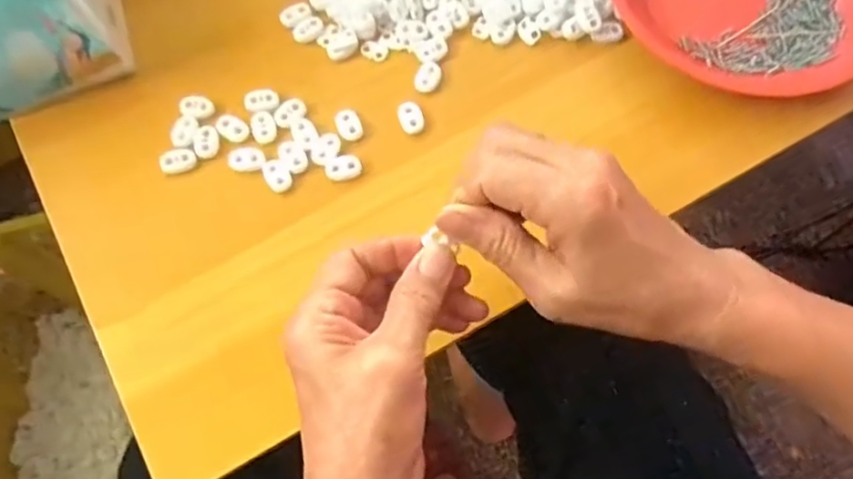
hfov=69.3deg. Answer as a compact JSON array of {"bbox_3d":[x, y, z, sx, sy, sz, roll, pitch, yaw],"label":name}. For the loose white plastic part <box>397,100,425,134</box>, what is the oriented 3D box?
[{"bbox_3d":[-0.010,-0.082,0.409,0.016,0.004,0.024,-16,73,-5],"label":"loose white plastic part"}]

